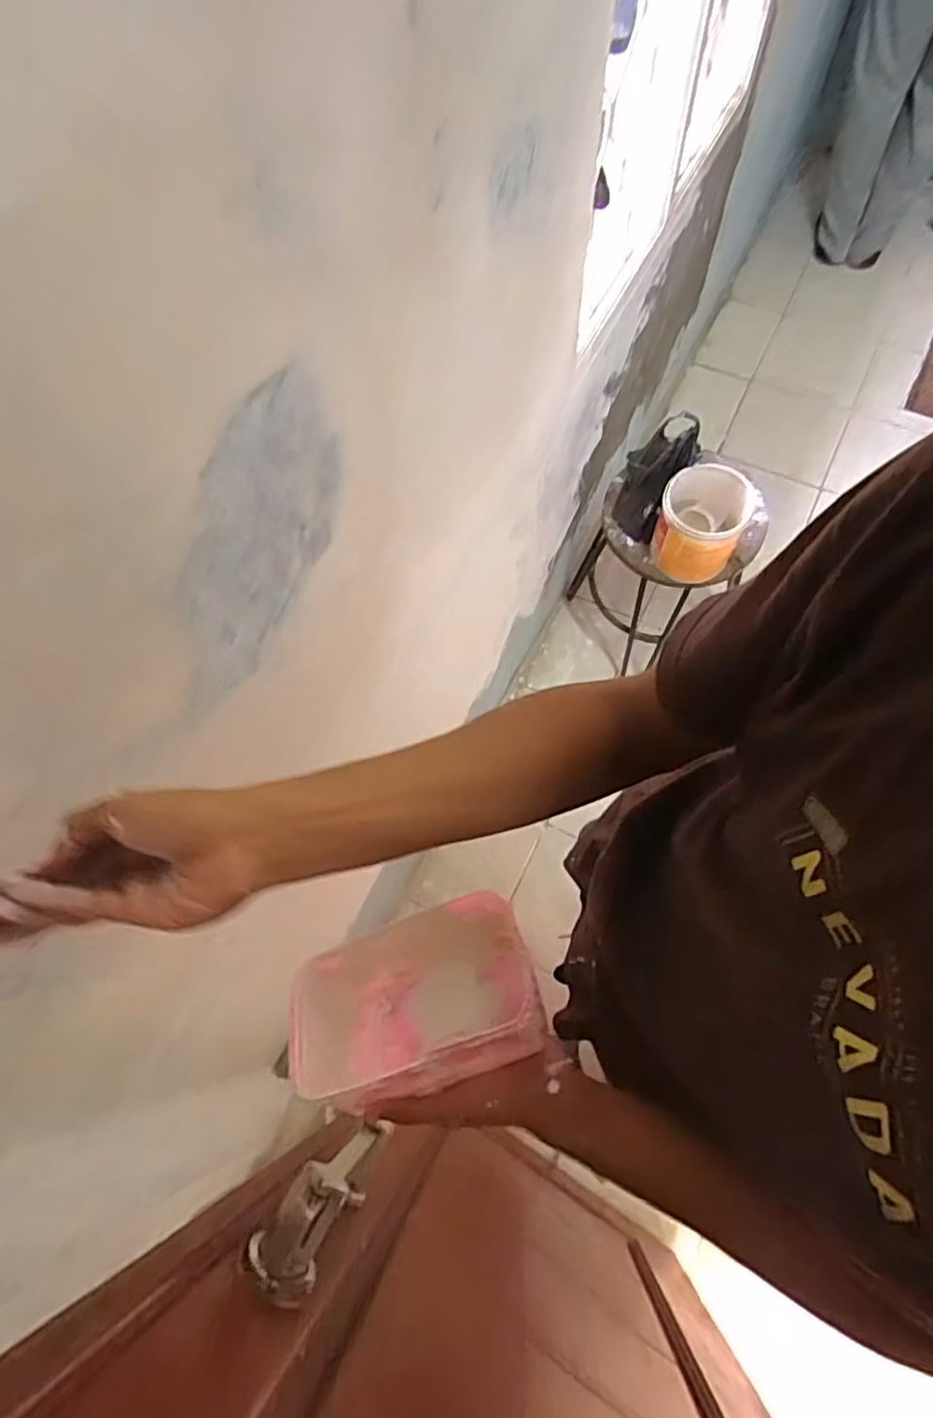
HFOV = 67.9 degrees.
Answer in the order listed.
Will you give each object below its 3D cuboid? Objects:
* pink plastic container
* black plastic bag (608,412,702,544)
[{"bbox_3d":[-0.036,0.226,0.544,0.184,0.095,0.120,-14,65,-3],"label":"pink plastic container"},{"bbox_3d":[0.355,-0.440,1.322,0.077,0.263,0.112,-18,63,-28],"label":"black plastic bag"}]

